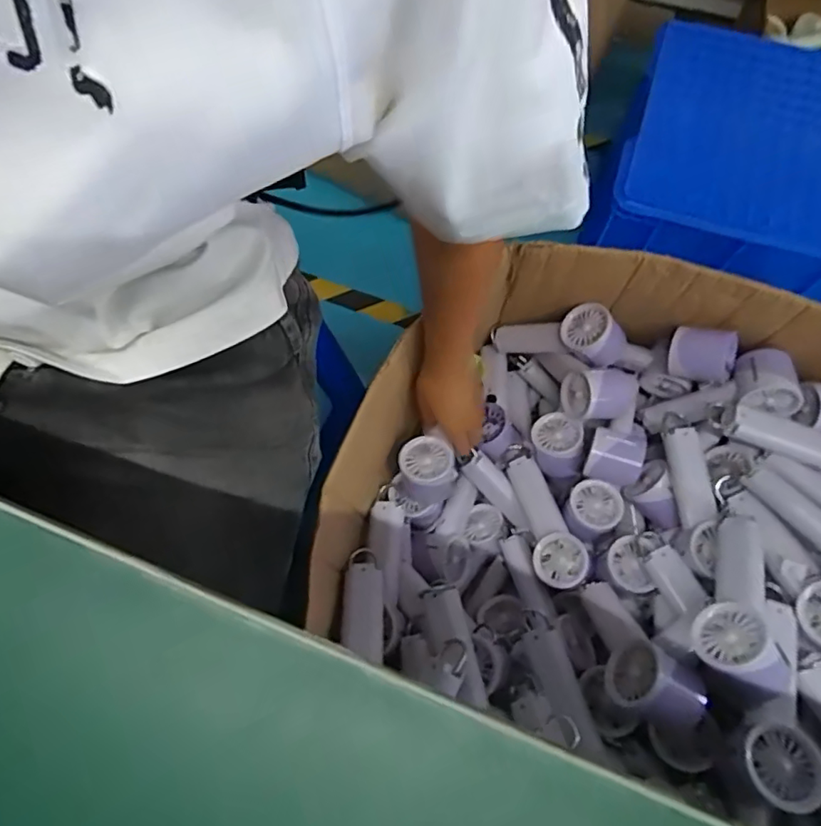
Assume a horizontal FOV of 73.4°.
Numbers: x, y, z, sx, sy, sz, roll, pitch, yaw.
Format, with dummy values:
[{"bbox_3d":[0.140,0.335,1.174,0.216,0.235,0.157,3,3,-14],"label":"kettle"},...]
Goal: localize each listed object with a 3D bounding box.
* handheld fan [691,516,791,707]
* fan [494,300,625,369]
[{"bbox_3d":[0.315,0.175,0.521,0.073,0.052,0.191,18,55,7],"label":"handheld fan"},{"bbox_3d":[0.191,-0.098,0.740,0.179,0.058,0.061,3,64,43],"label":"fan"}]

